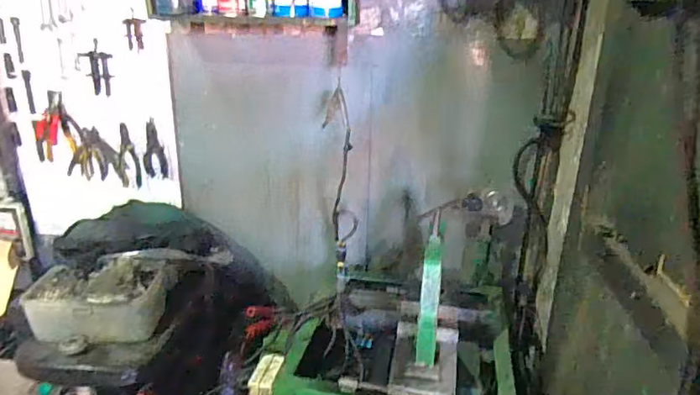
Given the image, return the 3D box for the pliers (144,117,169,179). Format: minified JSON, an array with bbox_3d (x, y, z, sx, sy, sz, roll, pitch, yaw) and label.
[{"bbox_3d":[-0.587,-0.146,1.526,0.067,0.176,0.014,-4,23,-13],"label":"pliers"}]

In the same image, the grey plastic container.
[{"bbox_3d":[-0.592,0.242,1.180,0.269,0.149,0.189,5,22,8],"label":"grey plastic container"}]

